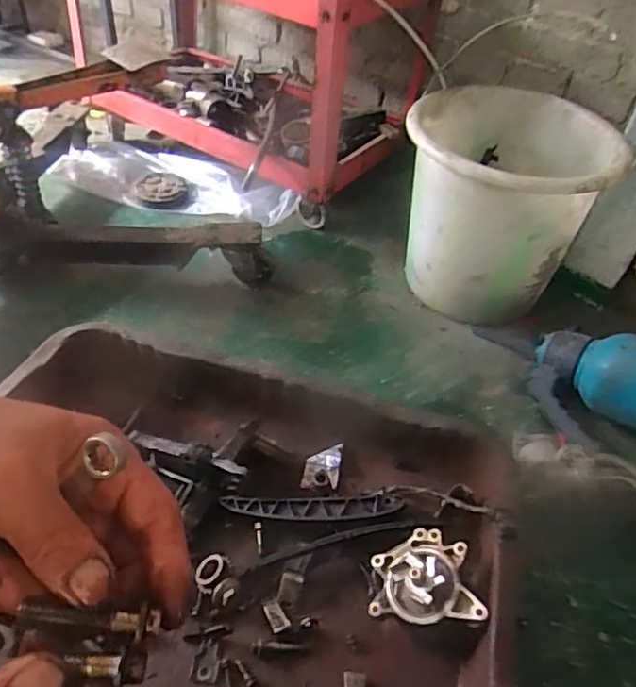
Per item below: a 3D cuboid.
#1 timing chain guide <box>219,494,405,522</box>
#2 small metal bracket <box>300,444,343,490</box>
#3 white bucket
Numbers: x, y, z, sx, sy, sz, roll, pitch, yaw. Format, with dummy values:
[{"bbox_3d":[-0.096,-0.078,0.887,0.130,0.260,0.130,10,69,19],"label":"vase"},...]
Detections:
[{"bbox_3d":[-0.010,0.195,0.695,0.221,0.015,0.036,-3,44,11],"label":"timing chain guide"},{"bbox_3d":[0.006,0.166,0.782,0.049,0.013,0.069,9,45,4],"label":"small metal bracket"},{"bbox_3d":[0.298,-0.222,0.988,0.297,0.304,0.294,3,45,-3],"label":"white bucket"}]

